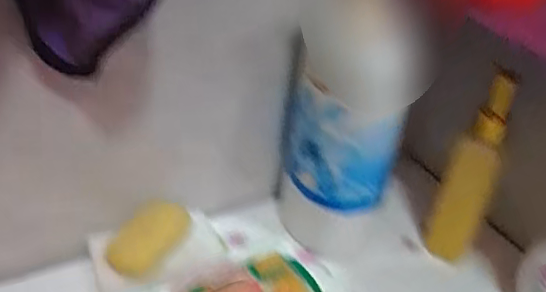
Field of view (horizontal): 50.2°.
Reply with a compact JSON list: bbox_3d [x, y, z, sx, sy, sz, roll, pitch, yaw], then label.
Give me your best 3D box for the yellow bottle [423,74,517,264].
[{"bbox_3d":[0.163,0.027,0.484,0.039,0.175,0.043,23,39,23],"label":"yellow bottle"}]

